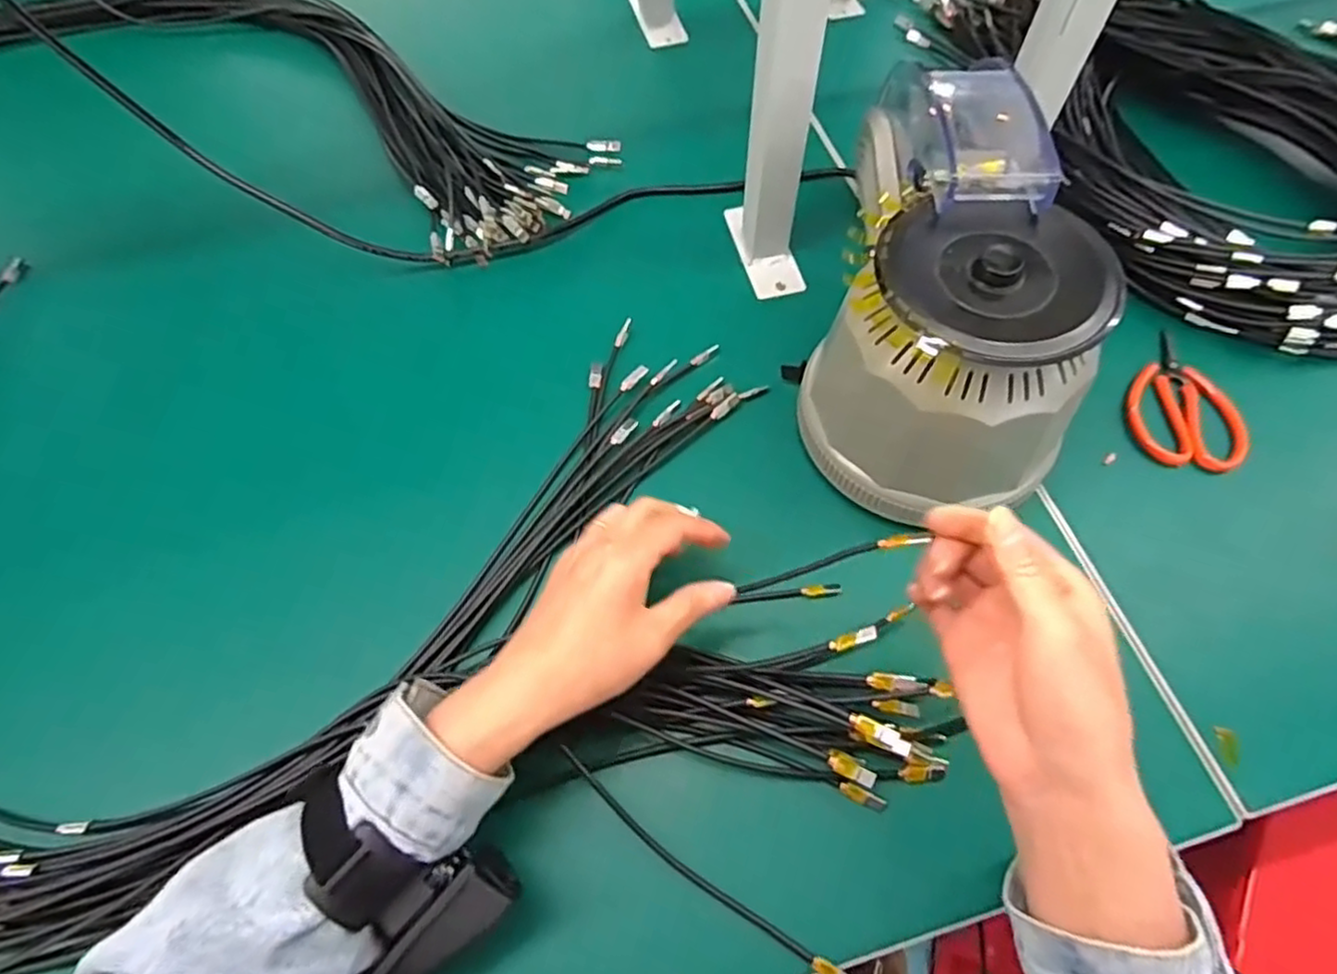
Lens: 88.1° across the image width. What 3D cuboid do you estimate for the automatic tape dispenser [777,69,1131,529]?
[{"bbox_3d":[0.153,-0.085,0.403,0.140,0.165,0.191,-2,64,2],"label":"automatic tape dispenser"}]

